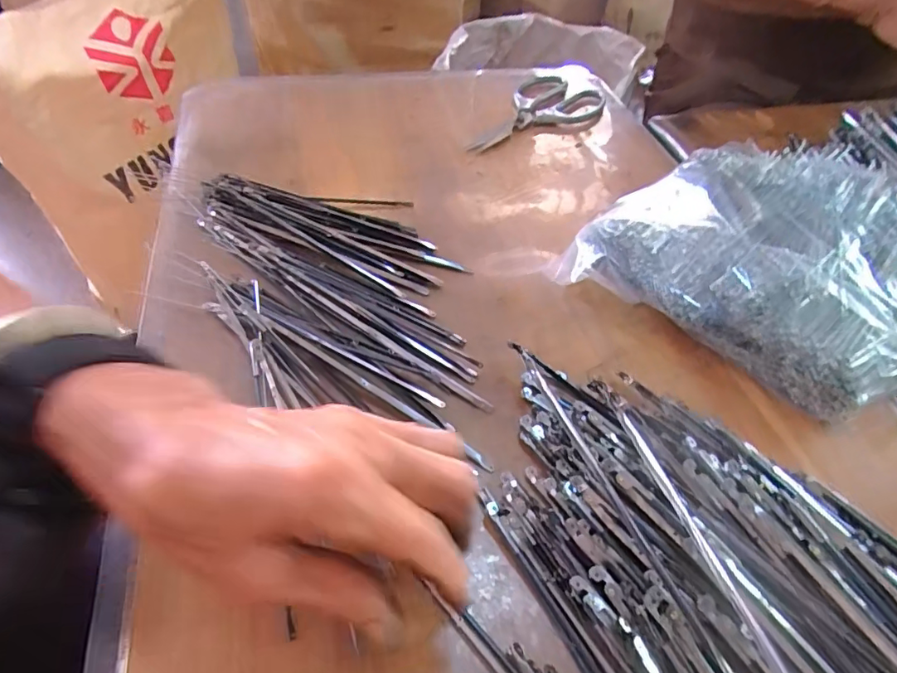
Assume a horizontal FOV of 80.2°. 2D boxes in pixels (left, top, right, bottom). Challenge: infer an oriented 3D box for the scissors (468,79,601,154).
[{"bbox_3d":[0.086,-0.249,0.582,0.204,0.010,0.088,-24,55,-23],"label":"scissors"}]

